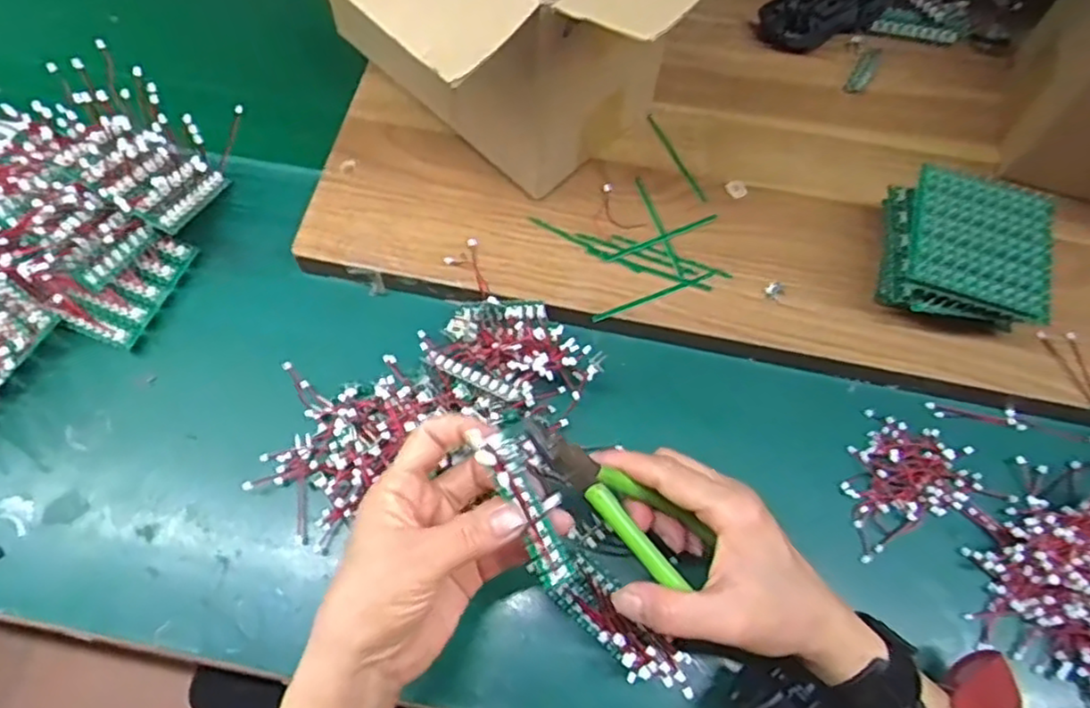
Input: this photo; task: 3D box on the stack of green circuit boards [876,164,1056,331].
[{"bbox_3d":[0.258,-0.062,0.442,0.089,0.049,0.088,17,72,8],"label":"stack of green circuit boards"}]

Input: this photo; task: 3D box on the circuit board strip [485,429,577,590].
[{"bbox_3d":[-0.008,0.071,0.330,0.016,0.010,0.072,-24,79,-6],"label":"circuit board strip"}]

